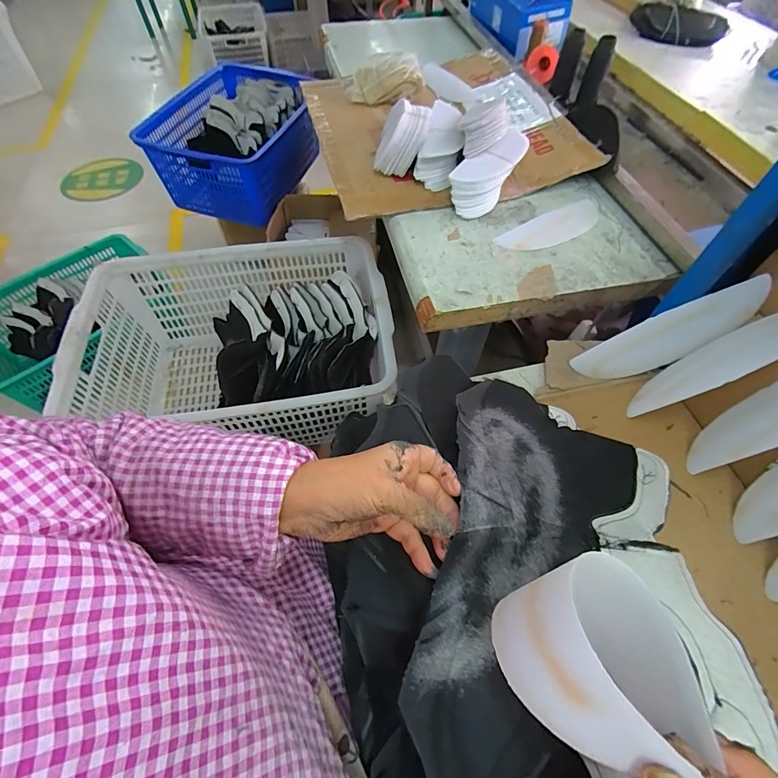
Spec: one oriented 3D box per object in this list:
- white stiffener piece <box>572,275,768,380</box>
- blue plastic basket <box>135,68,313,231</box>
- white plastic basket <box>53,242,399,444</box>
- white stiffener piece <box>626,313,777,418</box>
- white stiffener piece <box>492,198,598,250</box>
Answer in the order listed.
[{"bbox_3d":[0.360,-0.065,0.519,0.216,0.063,0.036,-28,53,30],"label":"white stiffener piece"},{"bbox_3d":[-0.495,-0.809,1.336,0.404,0.252,0.516,18,60,11],"label":"blue plastic basket"},{"bbox_3d":[-0.290,-0.069,0.831,0.564,0.245,0.391,-7,58,-4],"label":"white plastic basket"},{"bbox_3d":[0.393,-0.032,0.477,0.010,0.215,0.074,39,40,-11],"label":"white stiffener piece"},{"bbox_3d":[0.282,-0.274,0.676,0.221,0.004,0.071,-28,62,-18],"label":"white stiffener piece"}]

